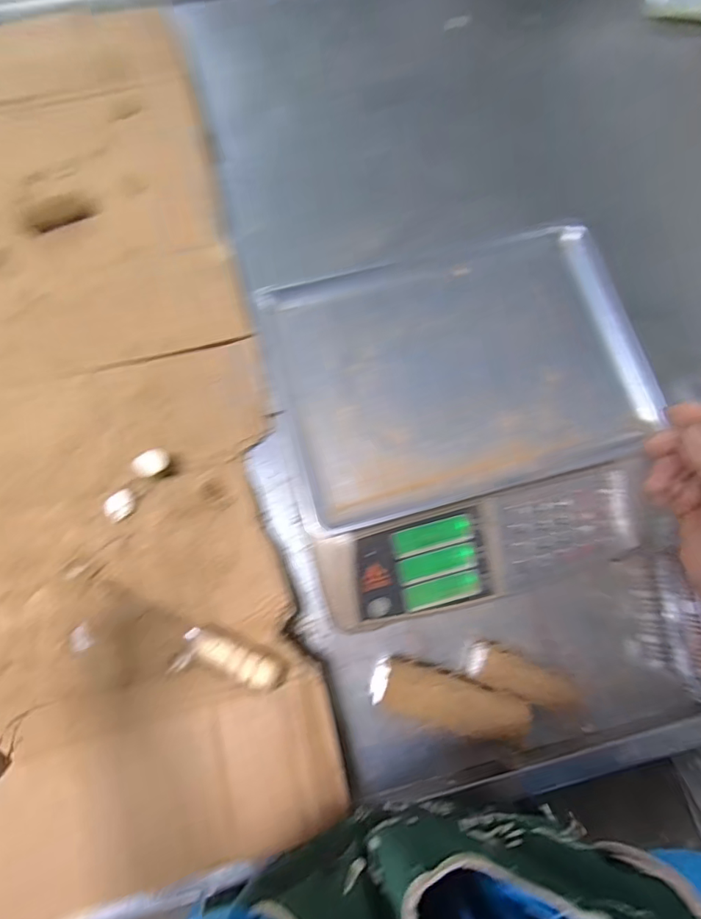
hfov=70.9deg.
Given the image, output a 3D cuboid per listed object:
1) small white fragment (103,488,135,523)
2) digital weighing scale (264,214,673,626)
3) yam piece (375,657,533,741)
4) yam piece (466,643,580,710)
[{"bbox_3d":[-0.240,0.047,0.514,0.032,0.012,0.029,-36,80,-10],"label":"small white fragment"},{"bbox_3d":[0.106,-0.032,0.486,0.340,0.128,0.320,-12,71,-6],"label":"digital weighing scale"},{"bbox_3d":[0.093,0.230,0.471,0.137,0.041,0.050,16,76,1],"label":"yam piece"},{"bbox_3d":[0.171,0.215,0.485,0.112,0.030,0.038,22,76,3],"label":"yam piece"}]

